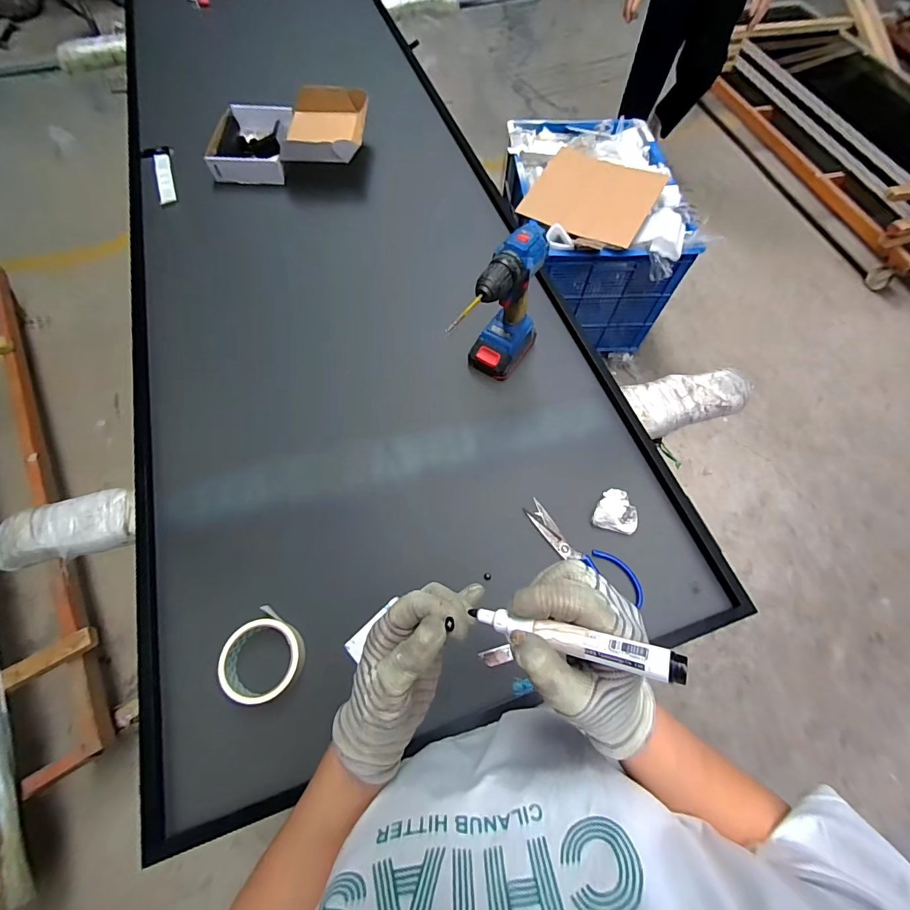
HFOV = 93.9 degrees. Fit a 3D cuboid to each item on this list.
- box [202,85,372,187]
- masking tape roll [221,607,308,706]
[{"bbox_3d":[-0.385,-0.736,0.993,0.364,0.111,0.263,2,64,-1],"label":"box"},{"bbox_3d":[-0.231,0.247,0.516,0.092,0.030,0.093,1,64,-1],"label":"masking tape roll"}]

